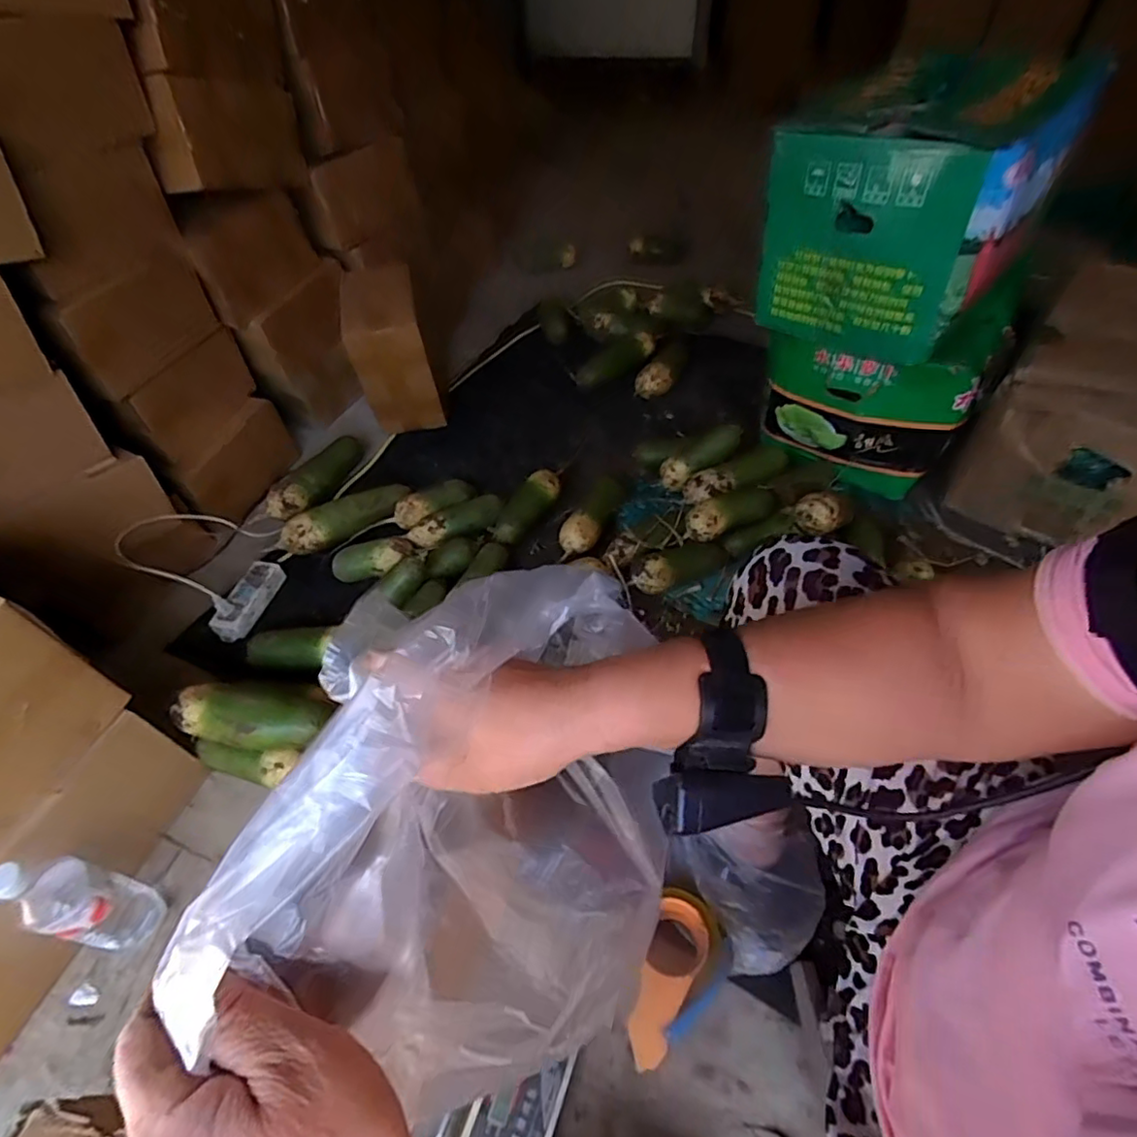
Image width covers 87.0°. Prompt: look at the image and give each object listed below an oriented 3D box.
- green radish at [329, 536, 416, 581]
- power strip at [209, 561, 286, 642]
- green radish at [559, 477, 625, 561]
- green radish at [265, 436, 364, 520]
[{"bbox_3d":[-0.327,-0.008,1.002,0.138,0.060,0.052,-16,52,-8],"label":"green radish"},{"bbox_3d":[-0.534,0.049,0.997,0.056,0.036,0.146,12,53,14],"label":"power strip"},{"bbox_3d":[0.038,-0.087,1.030,0.060,0.063,0.174,22,56,20],"label":"green radish"},{"bbox_3d":[-0.468,-0.173,1.117,0.070,0.064,0.218,34,61,28],"label":"green radish"}]

